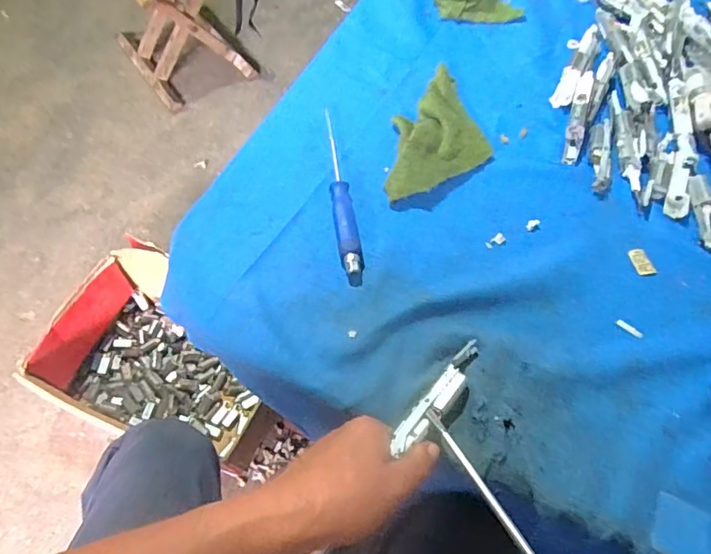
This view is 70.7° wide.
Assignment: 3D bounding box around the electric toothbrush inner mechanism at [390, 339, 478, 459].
[{"bbox_3d":[0.062,0.087,0.367,0.019,0.012,0.103,36,60,17],"label":"electric toothbrush inner mechanism"}]

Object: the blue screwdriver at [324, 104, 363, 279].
[{"bbox_3d":[-0.015,-0.083,0.462,0.020,0.019,0.184,-5,62,-9],"label":"blue screwdriver"}]

